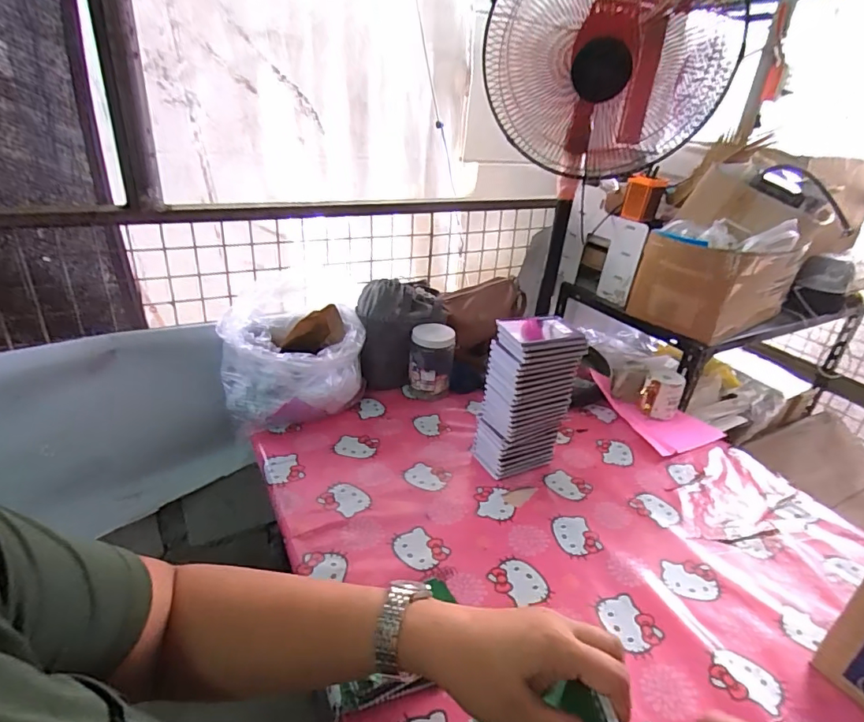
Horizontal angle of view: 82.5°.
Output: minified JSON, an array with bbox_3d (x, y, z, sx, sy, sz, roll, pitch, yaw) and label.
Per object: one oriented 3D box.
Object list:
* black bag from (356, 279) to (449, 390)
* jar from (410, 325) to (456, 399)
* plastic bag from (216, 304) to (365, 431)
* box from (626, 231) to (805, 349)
[{"bbox_3d":[-0.067,-0.060,1.164,0.210,0.241,0.102,-4,29,-17],"label":"black bag"},{"bbox_3d":[-0.003,0.001,1.154,0.100,0.153,0.085,4,27,-2],"label":"jar"},{"bbox_3d":[-0.296,0.012,1.065,0.287,0.192,0.203,-1,28,-10],"label":"plastic bag"},{"bbox_3d":[0.709,-0.201,1.232,0.367,0.208,0.238,-13,32,-30],"label":"box"}]

